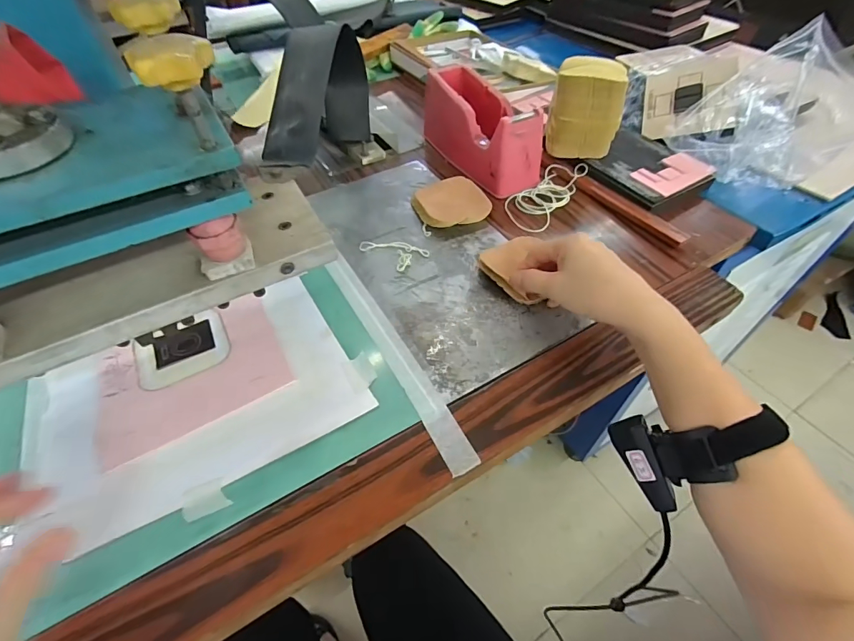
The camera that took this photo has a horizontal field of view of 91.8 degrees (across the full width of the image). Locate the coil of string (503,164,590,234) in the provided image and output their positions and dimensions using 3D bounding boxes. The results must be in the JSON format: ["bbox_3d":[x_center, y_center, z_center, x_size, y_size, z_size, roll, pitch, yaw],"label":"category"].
[{"bbox_3d":[0.147,-0.165,0.524,0.065,0.016,0.137,29,57,23],"label":"coil of string"}]

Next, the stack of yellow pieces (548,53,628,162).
[{"bbox_3d":[0.202,-0.274,0.532,0.088,0.097,0.077,12,51,11],"label":"stack of yellow pieces"}]

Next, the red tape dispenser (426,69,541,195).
[{"bbox_3d":[0.067,-0.258,0.554,0.071,0.092,0.200,-25,54,-18],"label":"red tape dispenser"}]

